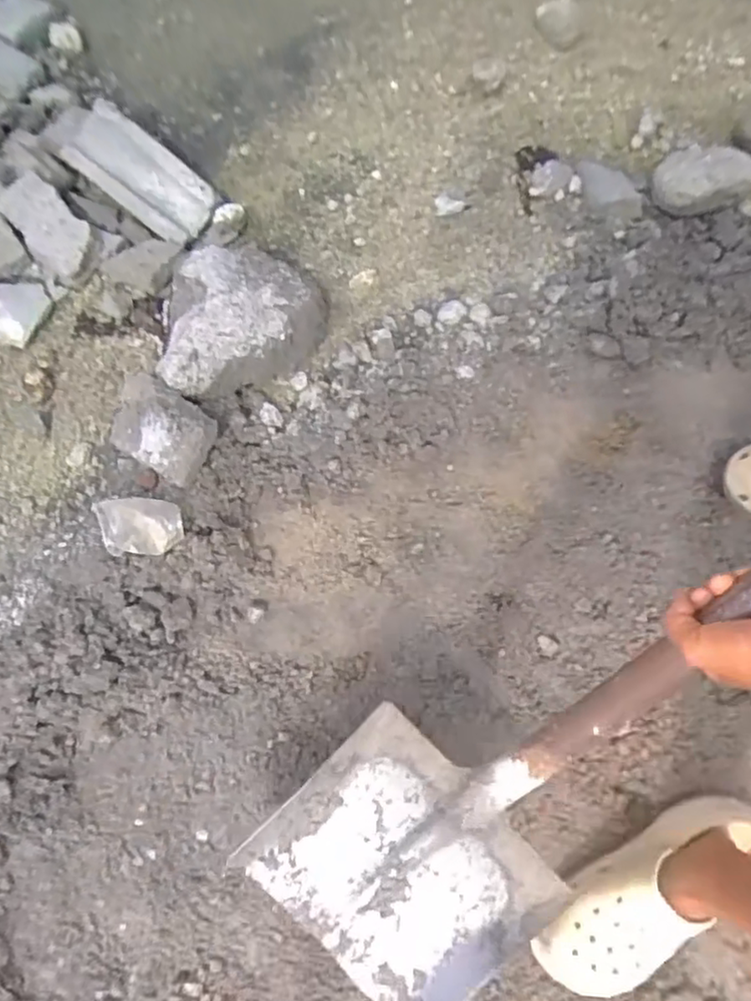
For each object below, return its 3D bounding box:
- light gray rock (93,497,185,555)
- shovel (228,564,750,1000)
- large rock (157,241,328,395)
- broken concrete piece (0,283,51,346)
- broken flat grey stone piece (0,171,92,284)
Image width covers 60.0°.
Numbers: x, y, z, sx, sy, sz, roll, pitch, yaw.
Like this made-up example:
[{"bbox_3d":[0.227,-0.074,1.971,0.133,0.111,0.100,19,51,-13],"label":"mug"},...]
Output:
[{"bbox_3d":[-0.270,0.029,0.743,0.089,0.044,0.063,-5,76,-1],"label":"light gray rock"},{"bbox_3d":[0.220,0.107,0.415,0.225,0.084,0.915,46,121,10],"label":"shovel"},{"bbox_3d":[-0.180,-0.254,0.816,0.208,0.086,0.206,0,76,0],"label":"large rock"},{"bbox_3d":[-0.484,-0.254,0.852,0.094,0.022,0.082,20,77,5],"label":"broken concrete piece"},{"bbox_3d":[-0.428,-0.358,0.855,0.076,0.030,0.153,-36,79,-8],"label":"broken flat grey stone piece"}]

